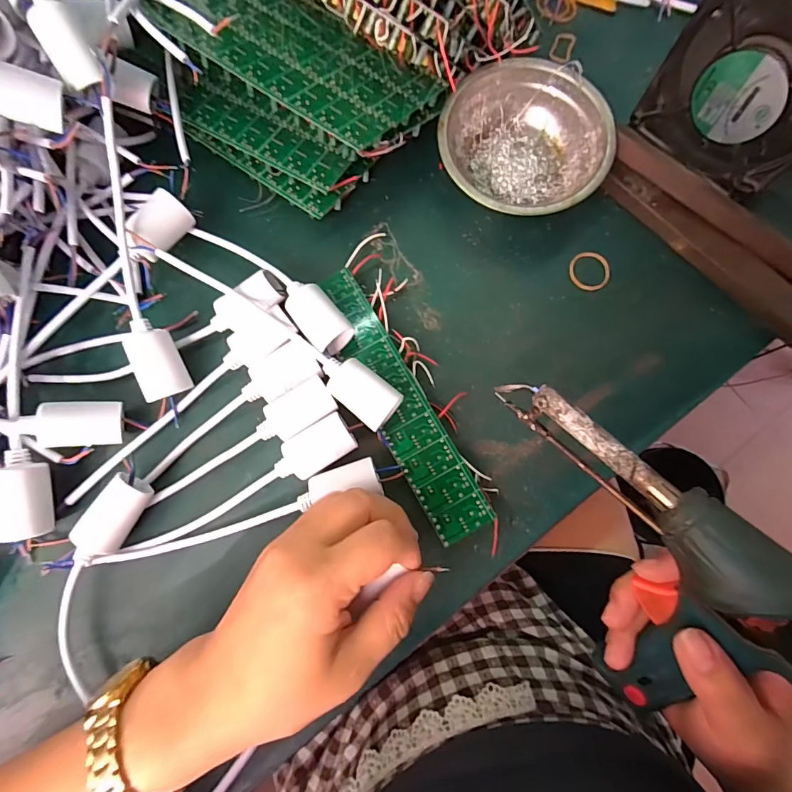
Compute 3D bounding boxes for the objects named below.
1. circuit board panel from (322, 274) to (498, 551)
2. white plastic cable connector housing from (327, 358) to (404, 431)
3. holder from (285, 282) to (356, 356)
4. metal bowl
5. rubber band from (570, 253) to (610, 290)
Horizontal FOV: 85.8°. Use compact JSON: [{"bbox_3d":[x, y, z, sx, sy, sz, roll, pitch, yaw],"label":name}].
[{"bbox_3d":[-0.001,0.002,0.295,0.037,0.004,0.201,-29,78,-3],"label":"circuit board panel"},{"bbox_3d":[-0.023,-0.002,0.282,0.051,0.025,0.027,40,79,7],"label":"white plastic cable connector housing"},{"bbox_3d":[-0.055,-0.055,0.296,0.027,0.020,0.053,-39,81,-9],"label":"holder"},{"bbox_3d":[0.097,-0.191,0.334,0.124,0.044,0.120,0,77,-2],"label":"metal bowl"},{"bbox_3d":[0.152,-0.098,0.335,0.030,0.005,0.032,-11,78,-4],"label":"rubber band"}]

